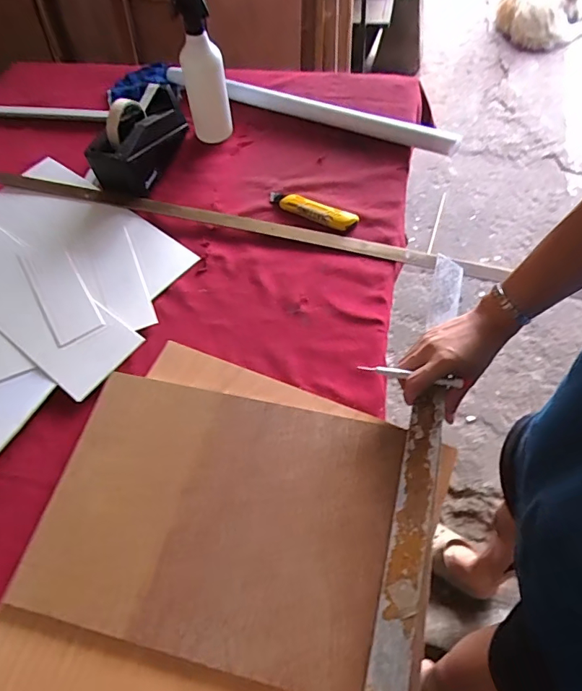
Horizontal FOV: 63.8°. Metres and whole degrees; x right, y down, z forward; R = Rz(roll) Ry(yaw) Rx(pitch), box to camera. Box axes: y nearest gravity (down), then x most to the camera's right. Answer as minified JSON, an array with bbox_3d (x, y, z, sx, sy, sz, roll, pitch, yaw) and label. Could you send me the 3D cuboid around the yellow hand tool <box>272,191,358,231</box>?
[{"bbox_3d":[0.032,-0.216,0.740,0.152,0.017,0.032,26,65,17],"label":"yellow hand tool"}]

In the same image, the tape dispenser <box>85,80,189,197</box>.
[{"bbox_3d":[-0.254,-0.353,0.782,0.084,0.093,0.199,14,62,11],"label":"tape dispenser"}]

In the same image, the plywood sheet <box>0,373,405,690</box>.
[{"bbox_3d":[-0.083,0.184,0.525,0.371,0.013,0.277,9,61,10],"label":"plywood sheet"}]

